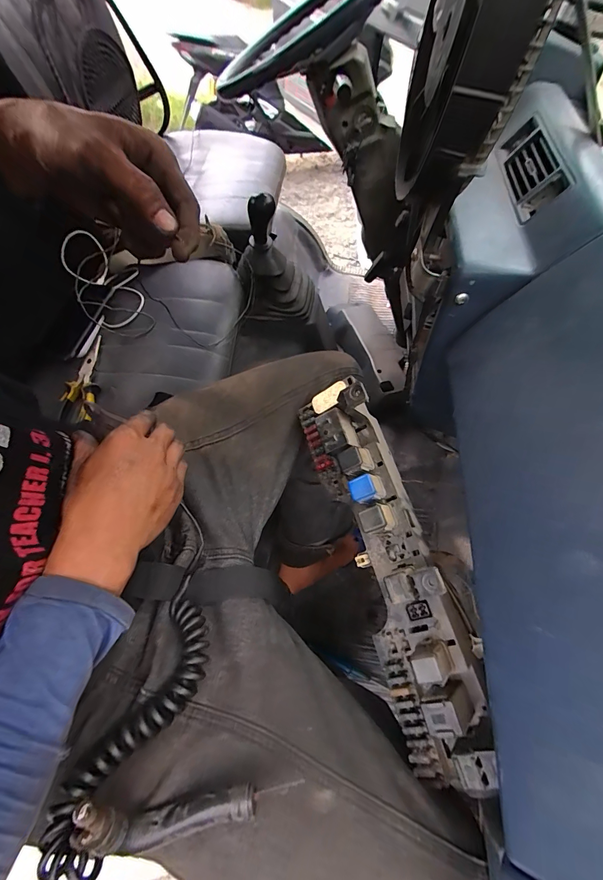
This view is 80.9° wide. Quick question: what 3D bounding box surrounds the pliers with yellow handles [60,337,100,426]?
[{"bbox_3d":[-0.352,-0.099,0.579,0.048,0.015,0.162,-2,59,-1],"label":"pliers with yellow handles"}]

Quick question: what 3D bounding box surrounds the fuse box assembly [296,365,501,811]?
[{"bbox_3d":[0.091,0.108,0.357,0.093,0.089,0.382,-13,70,-7],"label":"fuse box assembly"}]

